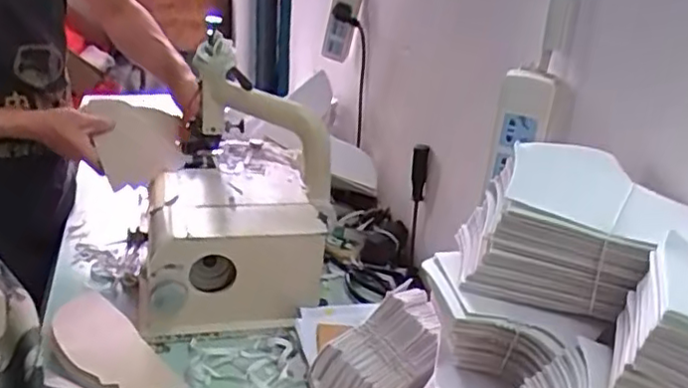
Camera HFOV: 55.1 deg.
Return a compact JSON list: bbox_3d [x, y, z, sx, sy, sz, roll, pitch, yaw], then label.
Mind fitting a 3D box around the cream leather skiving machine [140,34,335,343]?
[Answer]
[{"bbox_3d":[-0.144,-0.005,0.924,0.244,0.291,0.304,0,26,-9],"label":"cream leather skiving machine"}]

